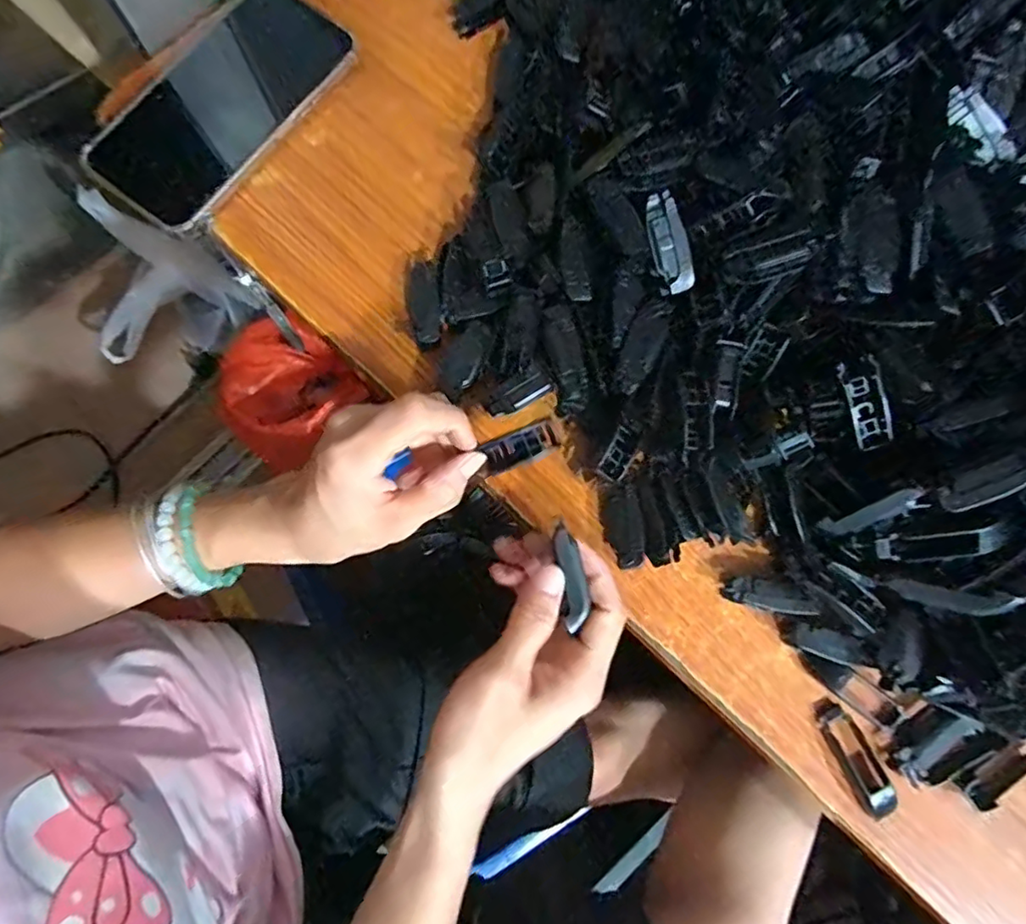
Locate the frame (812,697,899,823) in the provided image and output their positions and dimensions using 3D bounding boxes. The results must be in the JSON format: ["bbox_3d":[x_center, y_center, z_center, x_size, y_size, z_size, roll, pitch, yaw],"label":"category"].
[{"bbox_3d":[0.177,0.153,0.301,0.019,0.009,0.060,-28,81,-6],"label":"frame"}]

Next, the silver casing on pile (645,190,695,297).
[{"bbox_3d":[0.079,-0.110,0.295,0.017,0.006,0.048,-21,107,-5],"label":"silver casing on pile"}]

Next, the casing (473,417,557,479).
[{"bbox_3d":[0.003,-0.006,0.286,0.041,0.006,0.018,-27,81,4],"label":"casing"}]

